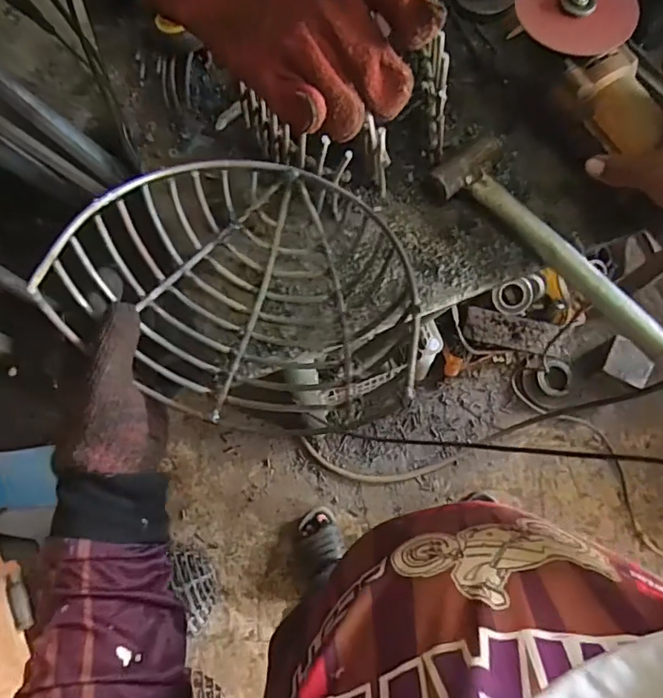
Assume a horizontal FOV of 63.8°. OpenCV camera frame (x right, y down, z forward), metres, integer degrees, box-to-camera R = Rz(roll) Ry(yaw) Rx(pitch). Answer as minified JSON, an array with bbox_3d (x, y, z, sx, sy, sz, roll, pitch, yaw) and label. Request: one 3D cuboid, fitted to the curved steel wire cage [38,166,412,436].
[{"bbox_3d":[-0.051,-0.052,0.416,0.247,0.116,0.214,17,76,6],"label":"curved steel wire cage"}]

